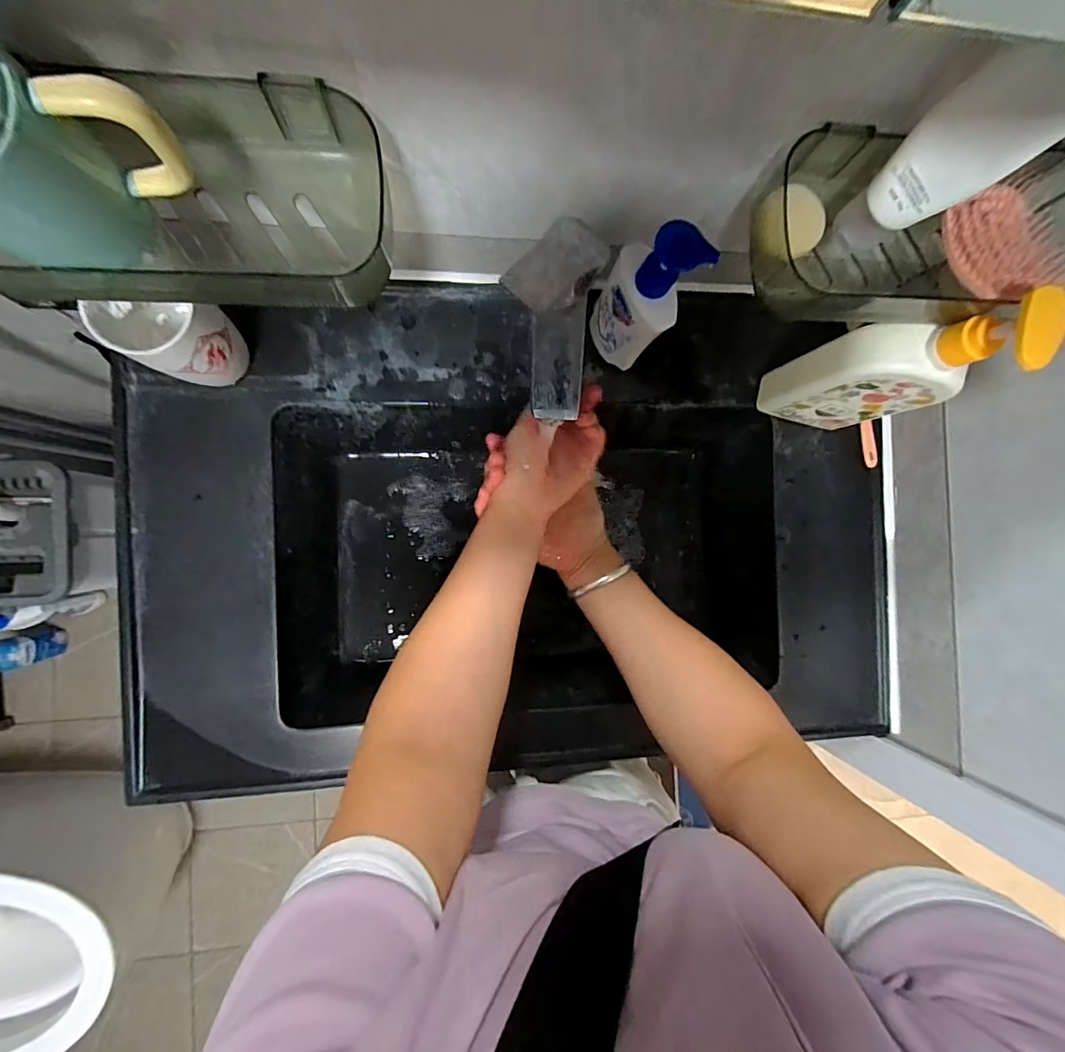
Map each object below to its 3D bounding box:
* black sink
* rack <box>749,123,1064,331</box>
[{"bbox_3d":[0.001,0.004,0.557,0.797,0.132,0.485,-2,91,-7],"label":"black sink"},{"bbox_3d":[0.289,-0.211,0.350,0.262,0.058,0.113,0,89,-8],"label":"rack"}]

